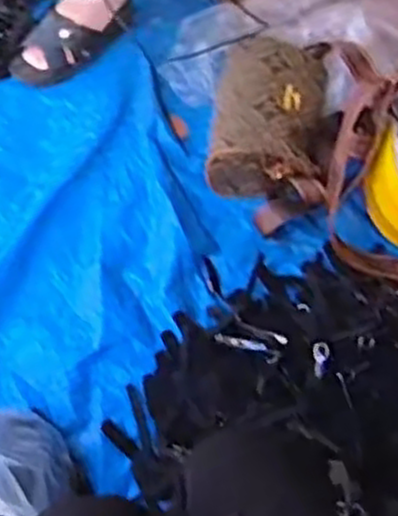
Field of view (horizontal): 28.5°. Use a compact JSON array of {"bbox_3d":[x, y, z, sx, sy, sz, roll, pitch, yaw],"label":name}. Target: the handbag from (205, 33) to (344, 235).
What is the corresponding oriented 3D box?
[{"bbox_3d":[0.104,-0.183,1.125,0.164,0.116,0.283,7,60,5],"label":"handbag"}]

